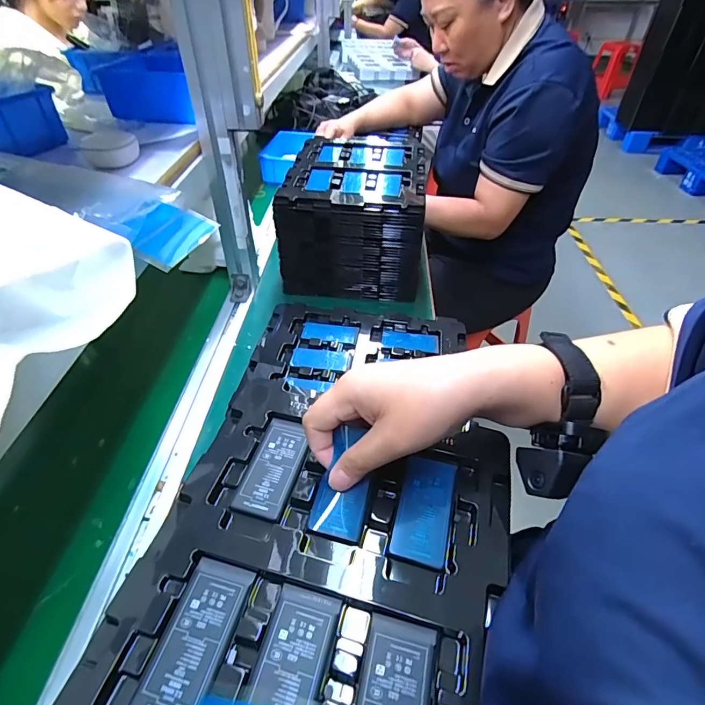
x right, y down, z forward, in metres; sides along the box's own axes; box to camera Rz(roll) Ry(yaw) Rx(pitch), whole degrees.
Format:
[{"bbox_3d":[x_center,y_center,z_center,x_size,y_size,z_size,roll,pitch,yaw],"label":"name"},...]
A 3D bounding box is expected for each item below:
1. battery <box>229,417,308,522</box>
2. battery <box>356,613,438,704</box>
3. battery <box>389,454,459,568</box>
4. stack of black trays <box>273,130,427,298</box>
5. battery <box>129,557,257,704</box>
[{"bbox_3d":[-0.057,0.083,0.308,0.037,0.004,0.078,11,45,10],"label":"battery"},{"bbox_3d":[0.020,0.178,0.212,0.036,0.004,0.073,11,45,10],"label":"battery"},{"bbox_3d":[0.050,0.104,0.286,0.035,0.004,0.073,13,45,12],"label":"battery"},{"bbox_3d":[0.006,-0.244,0.738,0.215,0.160,0.262,4,44,4],"label":"stack of black trays"},{"bbox_3d":[-0.087,0.156,0.232,0.035,0.004,0.076,12,45,11],"label":"battery"}]

